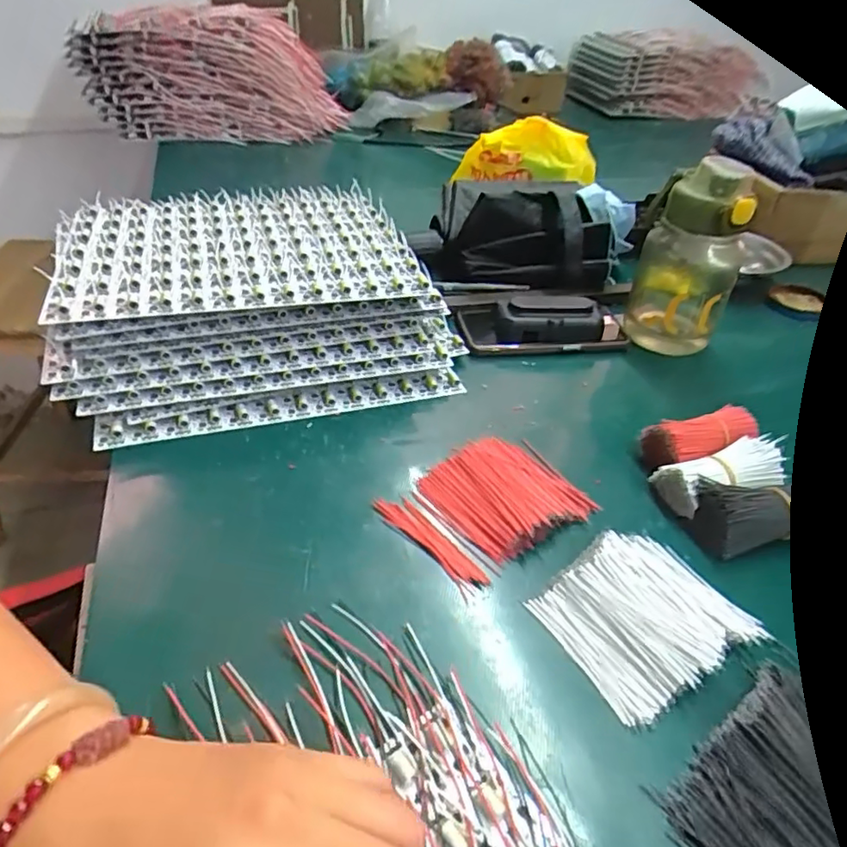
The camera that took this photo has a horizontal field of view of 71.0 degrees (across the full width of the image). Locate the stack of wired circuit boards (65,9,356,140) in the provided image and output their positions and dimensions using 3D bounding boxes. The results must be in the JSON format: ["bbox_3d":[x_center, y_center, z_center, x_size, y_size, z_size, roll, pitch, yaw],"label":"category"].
[{"bbox_3d":[-0.363,-0.601,1.032,0.424,0.195,0.123,-4,41,-4],"label":"stack of wired circuit boards"}]

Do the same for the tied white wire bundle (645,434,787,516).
[{"bbox_3d":[0.215,0.038,0.430,0.091,0.039,0.044,-9,40,-18],"label":"tied white wire bundle"}]

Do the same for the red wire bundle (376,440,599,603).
[{"bbox_3d":[0.045,0.052,0.410,0.124,0.021,0.093,-25,48,-33],"label":"red wire bundle"}]

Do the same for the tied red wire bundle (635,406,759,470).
[{"bbox_3d":[0.214,0.014,0.461,0.096,0.037,0.042,-9,40,-18],"label":"tied red wire bundle"}]

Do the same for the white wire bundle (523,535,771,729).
[{"bbox_3d":[0.129,0.108,0.344,0.107,0.021,0.088,-20,45,-28],"label":"white wire bundle"}]

